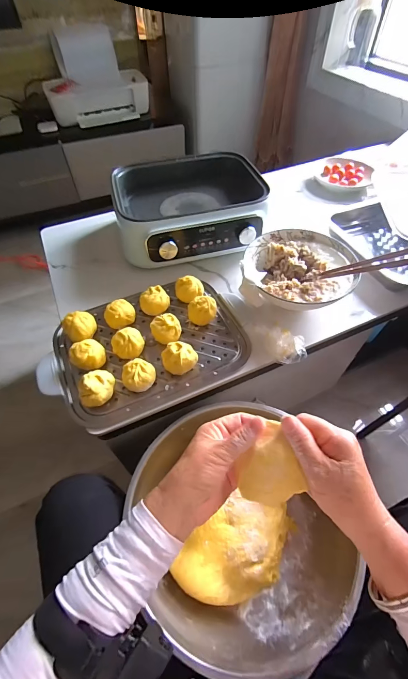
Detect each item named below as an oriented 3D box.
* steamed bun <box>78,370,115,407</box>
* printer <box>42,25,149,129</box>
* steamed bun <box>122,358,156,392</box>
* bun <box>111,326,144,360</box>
[{"bbox_3d":[-0.159,0.077,0.463,0.053,0.053,0.042,-34,60,-22],"label":"steamed bun"},{"bbox_3d":[-0.468,-1.122,1.297,0.405,0.275,0.254,-16,55,-11],"label":"printer"},{"bbox_3d":[-0.099,0.060,0.478,0.048,0.043,0.043,-10,54,-7],"label":"steamed bun"},{"bbox_3d":[-0.126,0.011,0.516,0.051,0.046,0.046,-25,57,-16],"label":"bun"}]

